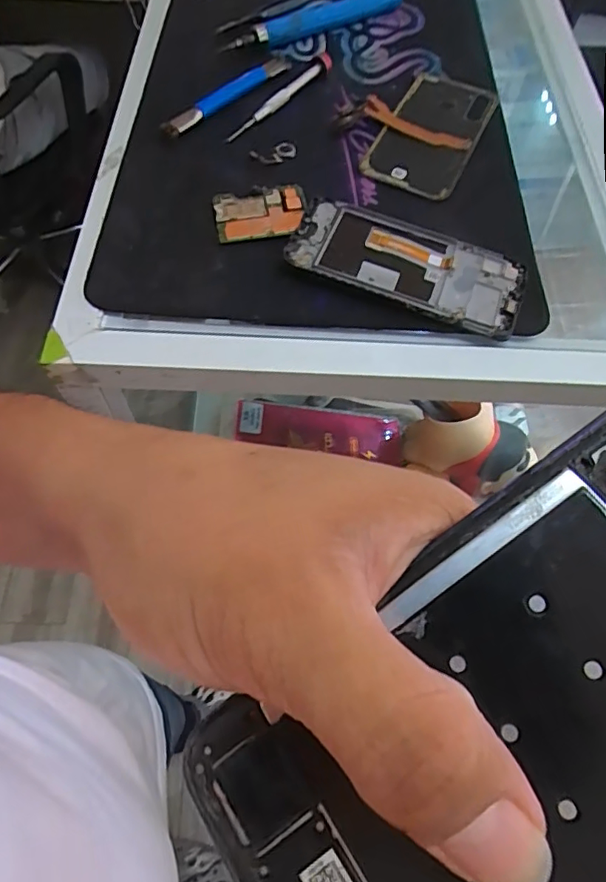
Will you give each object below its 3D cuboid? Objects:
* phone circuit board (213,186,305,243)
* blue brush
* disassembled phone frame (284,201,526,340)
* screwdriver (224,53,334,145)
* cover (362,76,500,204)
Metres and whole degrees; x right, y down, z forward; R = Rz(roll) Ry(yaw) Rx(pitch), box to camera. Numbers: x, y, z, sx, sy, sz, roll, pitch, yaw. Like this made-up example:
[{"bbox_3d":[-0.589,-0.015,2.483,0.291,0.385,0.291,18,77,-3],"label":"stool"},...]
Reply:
[{"bbox_3d":[-0.030,-0.160,0.378,0.062,0.007,0.044,-10,63,-8],"label":"phone circuit board"},{"bbox_3d":[-0.057,-0.284,0.437,0.019,0.009,0.140,37,67,16],"label":"blue brush"},{"bbox_3d":[0.069,-0.117,0.360,0.150,0.012,0.070,20,63,7],"label":"disassembled phone frame"},{"bbox_3d":[-0.015,-0.283,0.441,0.013,0.012,0.143,34,66,14],"label":"screwdriver"},{"bbox_3d":[0.105,-0.251,0.439,0.070,0.007,0.156,23,64,9],"label":"cover"}]

